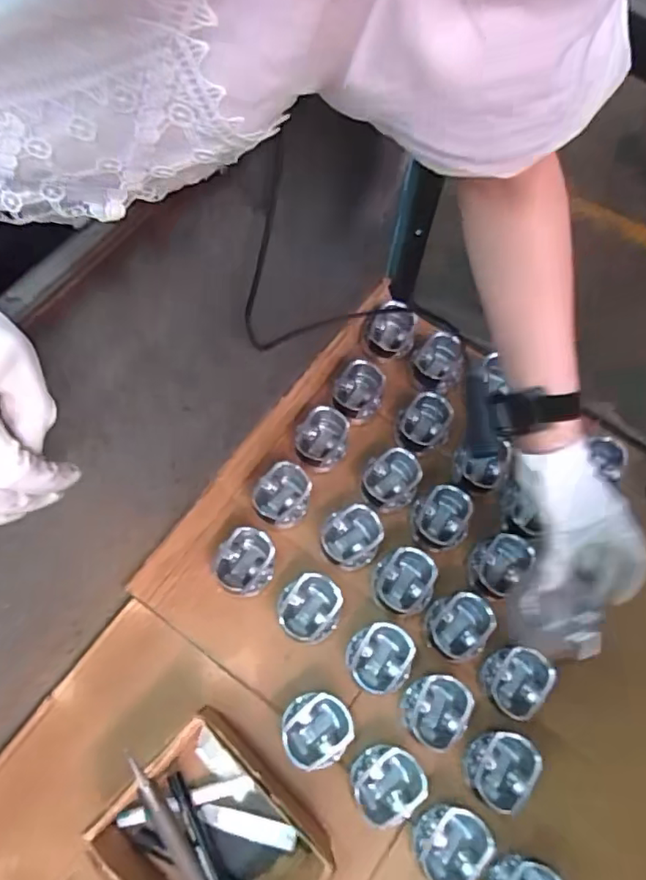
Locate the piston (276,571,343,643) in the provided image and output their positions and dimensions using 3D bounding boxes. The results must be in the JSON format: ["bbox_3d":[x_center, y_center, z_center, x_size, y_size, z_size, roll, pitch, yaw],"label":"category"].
[{"bbox_3d":[-0.015,0.204,0.688,0.076,0.054,0.074,1,67,-1],"label":"piston"}]

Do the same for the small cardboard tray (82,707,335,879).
[{"bbox_3d":[-0.109,0.405,0.579,0.196,0.095,0.152,41,72,14],"label":"small cardboard tray"}]

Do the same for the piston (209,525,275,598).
[{"bbox_3d":[-0.098,0.156,0.711,0.078,0.061,0.074,1,67,-1],"label":"piston"}]

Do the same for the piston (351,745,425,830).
[{"bbox_3d":[0.067,0.375,0.618,0.071,0.041,0.076,1,67,-1],"label":"piston"}]

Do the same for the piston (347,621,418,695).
[{"bbox_3d":[0.067,0.256,0.666,0.074,0.049,0.074,1,67,-1],"label":"piston"}]

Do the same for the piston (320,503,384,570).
[{"bbox_3d":[0.037,0.125,0.729,0.072,0.054,0.074,1,67,-1],"label":"piston"}]

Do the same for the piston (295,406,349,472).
[{"bbox_3d":[-0.002,0.002,0.778,0.070,0.060,0.077,7,67,1],"label":"piston"}]

